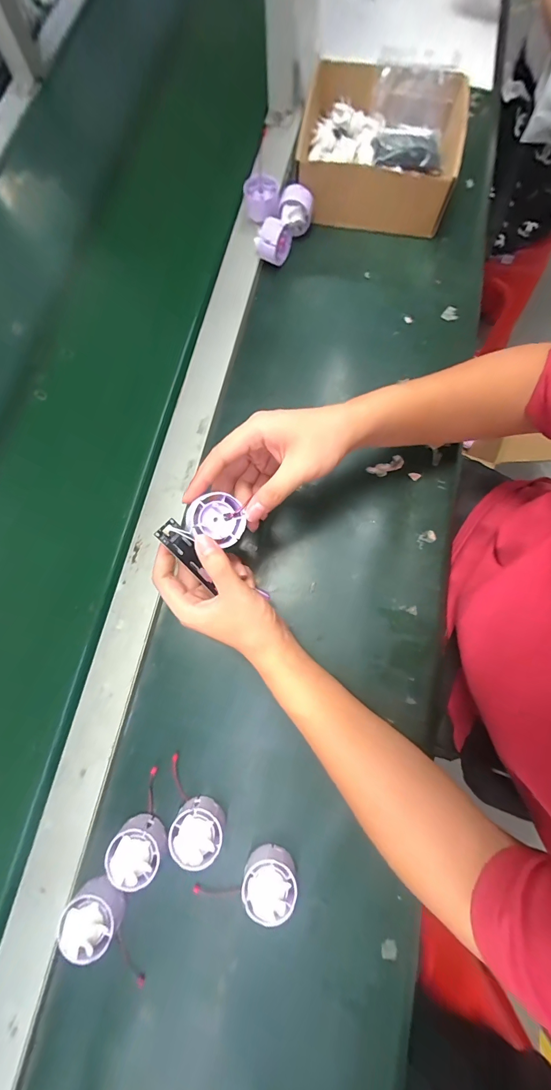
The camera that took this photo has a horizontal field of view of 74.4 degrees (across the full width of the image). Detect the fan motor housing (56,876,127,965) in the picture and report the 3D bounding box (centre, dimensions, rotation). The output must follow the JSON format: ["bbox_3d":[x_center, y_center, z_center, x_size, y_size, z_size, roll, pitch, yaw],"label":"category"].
[{"bbox_3d":[-0.159,0.323,0.315,0.046,0.029,0.043,0,76,1],"label":"fan motor housing"}]

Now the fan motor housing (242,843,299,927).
[{"bbox_3d":[-0.005,0.298,0.321,0.045,0.029,0.043,5,76,3],"label":"fan motor housing"}]

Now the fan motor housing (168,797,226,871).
[{"bbox_3d":[-0.071,0.261,0.332,0.045,0.030,0.045,20,77,6],"label":"fan motor housing"}]

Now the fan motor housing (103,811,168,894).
[{"bbox_3d":[-0.124,0.275,0.325,0.045,0.027,0.046,22,77,7],"label":"fan motor housing"}]

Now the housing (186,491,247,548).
[{"bbox_3d":[-0.050,-0.023,0.312,0.048,0.016,0.038,19,86,-11],"label":"housing"}]

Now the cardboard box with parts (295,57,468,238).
[{"bbox_3d":[0.146,-0.553,0.512,0.214,0.078,0.200,10,76,4],"label":"cardboard box with parts"}]

